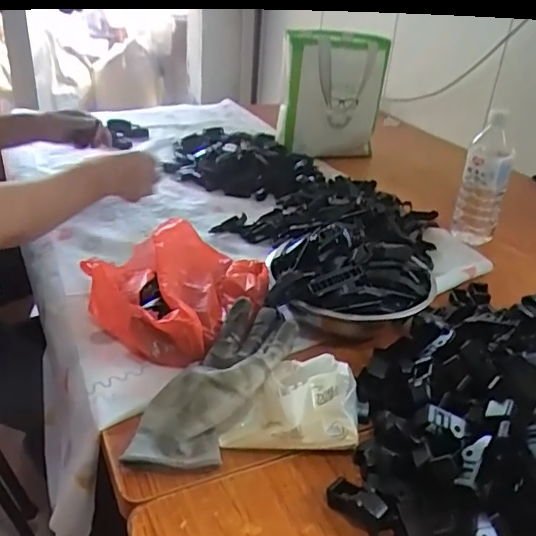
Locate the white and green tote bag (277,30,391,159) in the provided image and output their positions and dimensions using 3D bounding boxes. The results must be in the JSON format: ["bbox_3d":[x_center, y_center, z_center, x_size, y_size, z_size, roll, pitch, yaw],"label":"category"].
[{"bbox_3d":[0.137,-0.365,1.201,0.209,0.265,0.090,0,45,-6],"label":"white and green tote bag"}]

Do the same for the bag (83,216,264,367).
[{"bbox_3d":[-0.114,0.020,0.688,0.214,0.086,0.172,24,36,31],"label":"bag"}]

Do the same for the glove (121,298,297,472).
[{"bbox_3d":[-0.046,0.111,0.562,0.091,0.060,0.222,18,33,23],"label":"glove"}]

